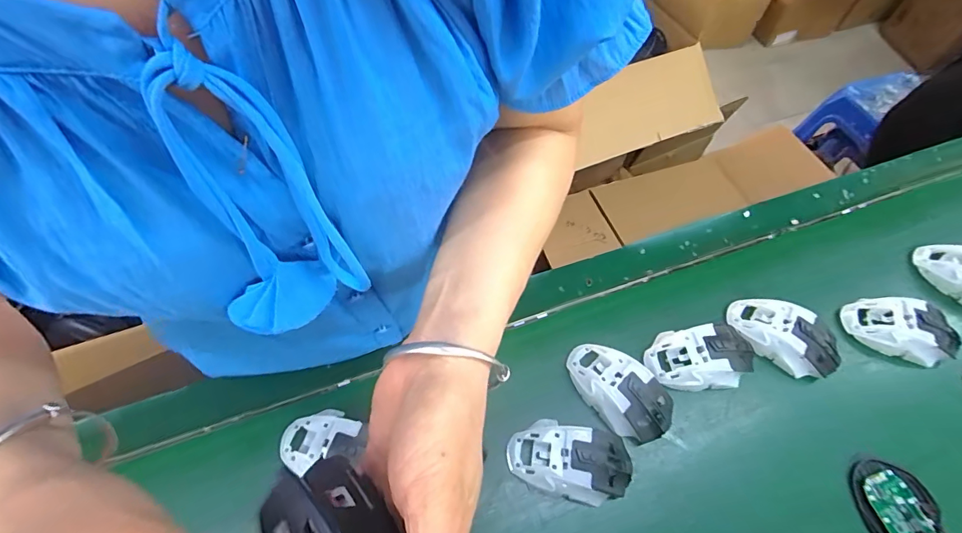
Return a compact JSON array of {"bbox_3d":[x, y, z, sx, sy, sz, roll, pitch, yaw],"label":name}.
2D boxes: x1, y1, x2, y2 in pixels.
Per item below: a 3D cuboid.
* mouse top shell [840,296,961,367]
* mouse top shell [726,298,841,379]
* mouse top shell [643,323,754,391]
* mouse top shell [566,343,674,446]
[{"bbox_3d":[0.477,0.073,0.499,0.109,0.045,0.068,18,62,7],"label":"mouse top shell"},{"bbox_3d":[0.338,0.077,0.492,0.115,0.043,0.068,36,65,16],"label":"mouse top shell"},{"bbox_3d":[0.237,0.098,0.477,0.125,0.037,0.069,-7,61,-6],"label":"mouse top shell"},{"bbox_3d":[0.141,0.128,0.456,0.117,0.034,0.070,40,67,18],"label":"mouse top shell"}]

